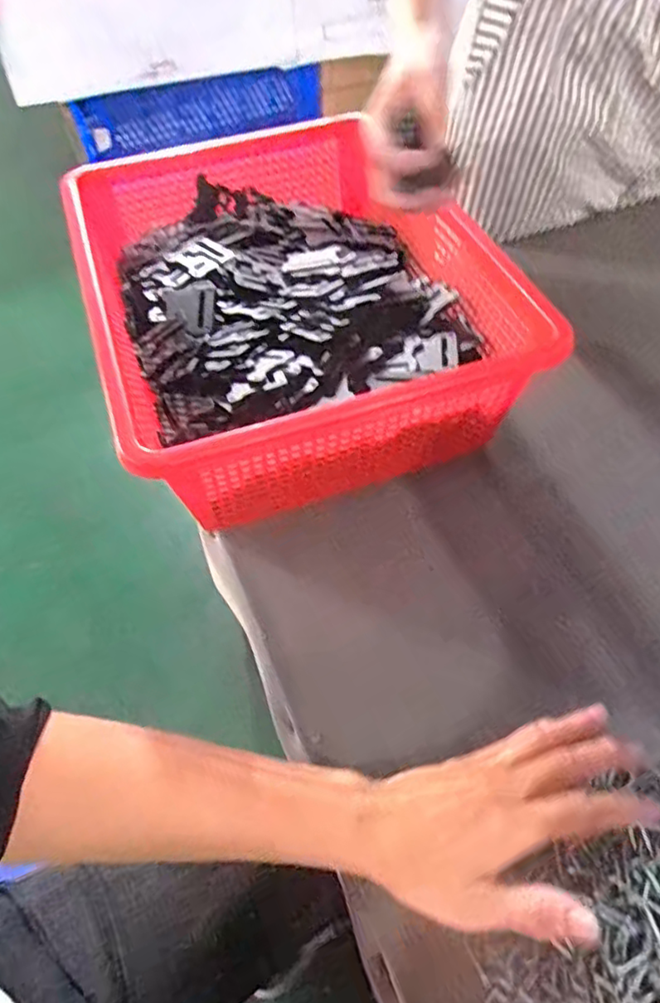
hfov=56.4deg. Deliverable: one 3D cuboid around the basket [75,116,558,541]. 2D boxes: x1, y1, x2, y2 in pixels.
[{"bbox_3d":[-0.035,-0.177,0.524,0.300,0.116,0.395,-17,55,-9],"label":"basket"}]

